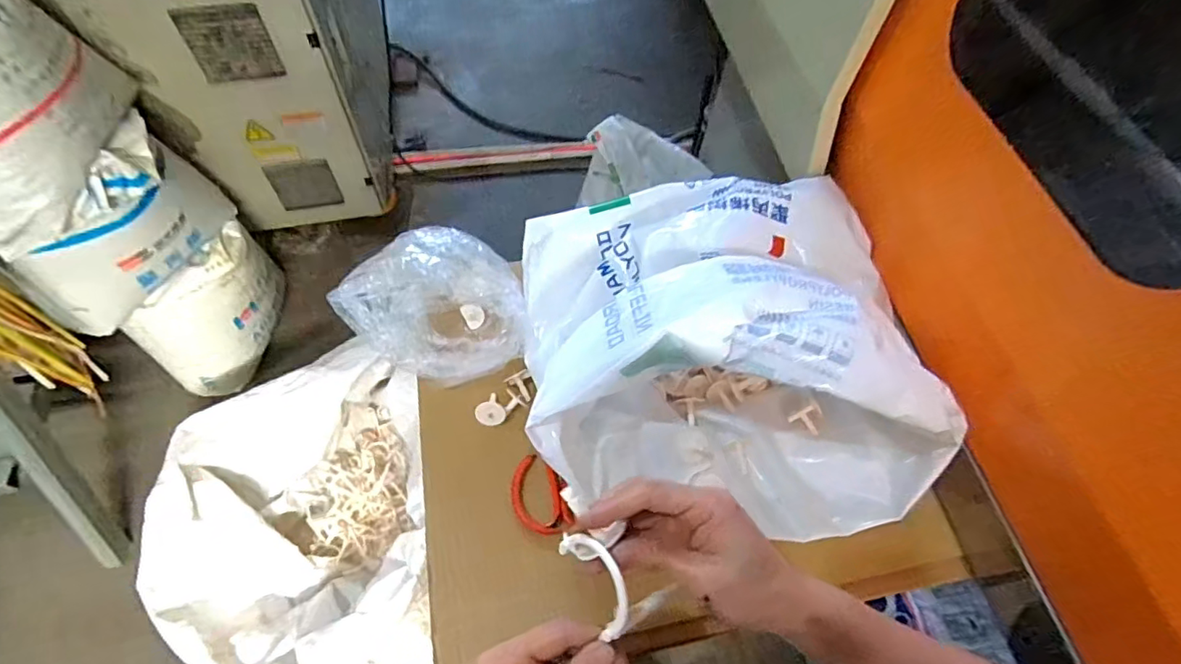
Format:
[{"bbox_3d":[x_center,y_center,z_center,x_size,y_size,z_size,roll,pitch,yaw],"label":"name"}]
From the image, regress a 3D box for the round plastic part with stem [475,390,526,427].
[{"bbox_3d":[-0.109,0.086,0.662,0.052,0.024,0.040,-35,68,-21],"label":"round plastic part with stem"}]

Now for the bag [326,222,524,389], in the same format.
[{"bbox_3d":[-0.184,-0.030,0.661,0.207,0.126,0.171,-15,62,-12],"label":"bag"}]

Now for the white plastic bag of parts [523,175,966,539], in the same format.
[{"bbox_3d":[0.143,0.002,0.613,0.410,0.229,0.375,-2,60,-6],"label":"white plastic bag of parts"}]

